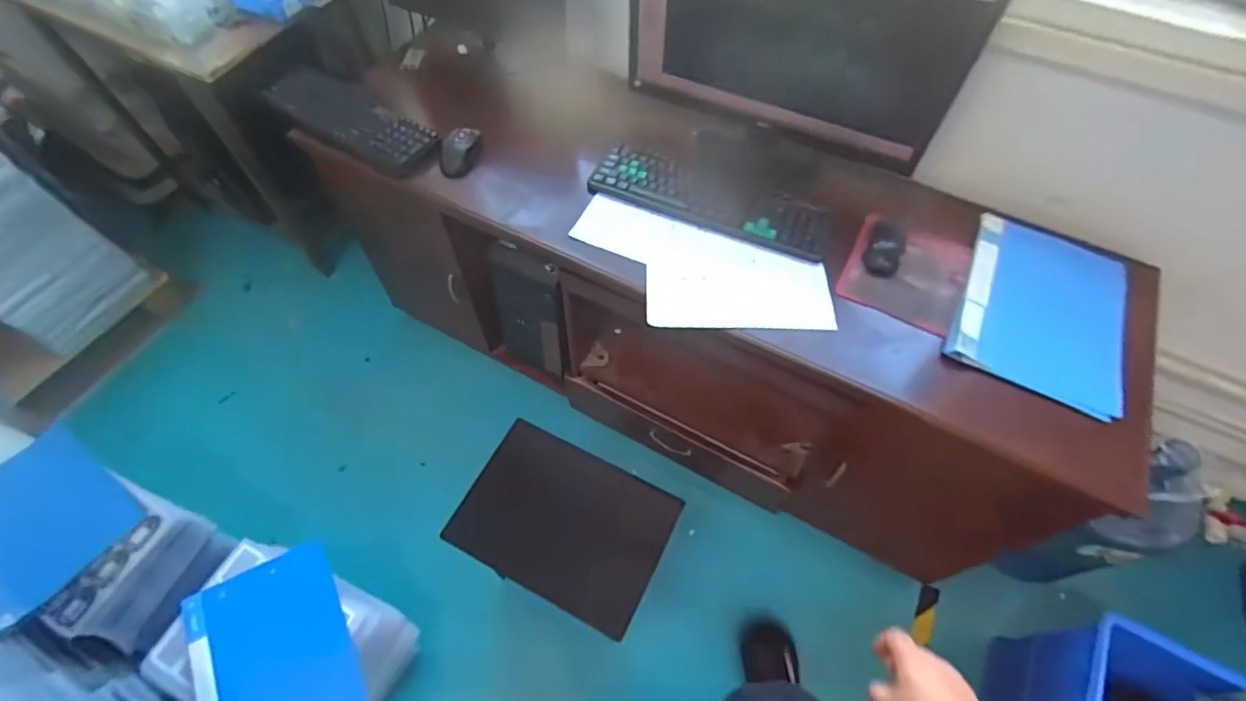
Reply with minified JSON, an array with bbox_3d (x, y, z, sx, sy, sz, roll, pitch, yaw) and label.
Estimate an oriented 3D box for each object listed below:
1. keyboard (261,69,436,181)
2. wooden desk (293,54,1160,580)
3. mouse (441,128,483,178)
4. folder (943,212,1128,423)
[{"bbox_3d":[-0.518,-0.441,1.088,0.384,0.032,0.149,32,65,18],"label":"keyboard"},{"bbox_3d":[0.128,-0.109,1.253,1.407,0.585,0.490,27,64,15],"label":"wooden desk"},{"bbox_3d":[-0.303,-0.376,1.069,0.059,0.052,0.110,7,60,5],"label":"mouse"},{"bbox_3d":[0.661,-0.067,0.895,0.244,0.028,0.313,25,63,14],"label":"folder"}]

